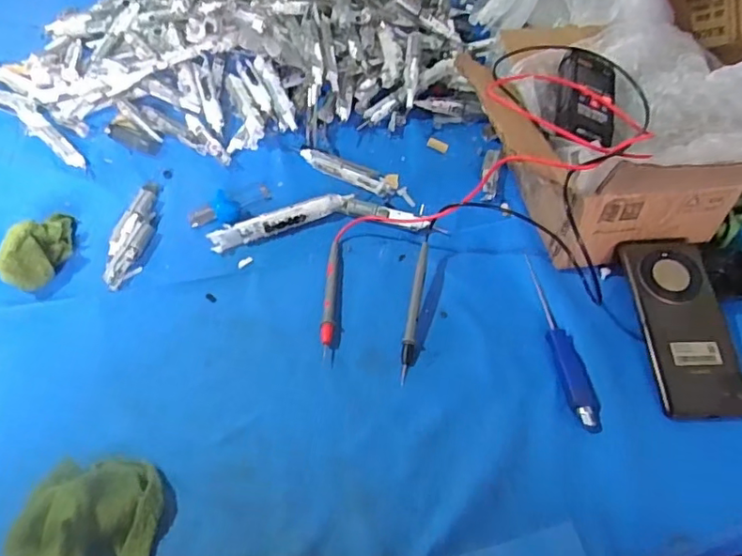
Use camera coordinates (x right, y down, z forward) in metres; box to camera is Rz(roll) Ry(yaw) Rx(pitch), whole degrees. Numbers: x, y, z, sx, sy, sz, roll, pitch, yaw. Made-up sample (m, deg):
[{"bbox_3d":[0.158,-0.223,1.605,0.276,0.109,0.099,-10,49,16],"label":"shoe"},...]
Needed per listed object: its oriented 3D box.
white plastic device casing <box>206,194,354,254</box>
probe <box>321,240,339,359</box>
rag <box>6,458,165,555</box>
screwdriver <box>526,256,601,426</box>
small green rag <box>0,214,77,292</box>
[{"bbox_3d":[-0.095,-0.062,0.609,0.154,0.016,0.022,-22,54,-14],"label":"white plastic device casing"},{"bbox_3d":[-0.039,0.014,0.547,0.013,0.007,0.134,-1,51,2],"label":"probe"},{"bbox_3d":[-0.203,0.176,0.406,0.098,0.031,0.093,-11,52,-6],"label":"rag"},{"bbox_3d":[0.168,0.048,0.510,0.022,0.011,0.178,-6,51,-2],"label":"screwdriver"},{"bbox_3d":[-0.331,-0.032,0.566,0.035,0.054,0.097,7,50,6],"label":"small green rag"}]

